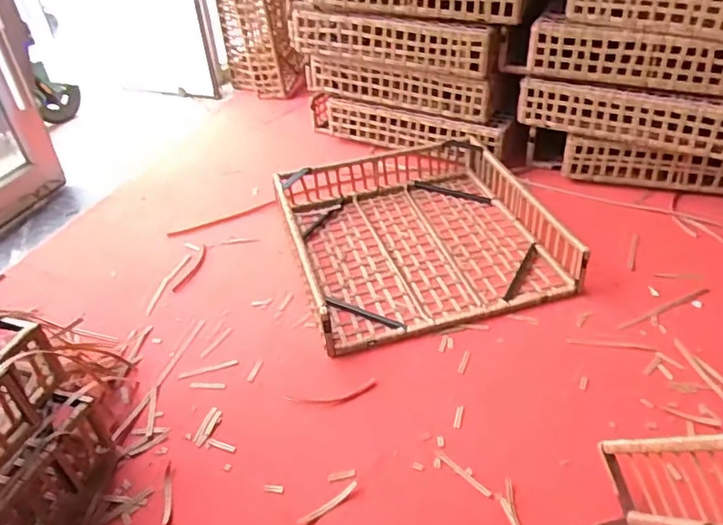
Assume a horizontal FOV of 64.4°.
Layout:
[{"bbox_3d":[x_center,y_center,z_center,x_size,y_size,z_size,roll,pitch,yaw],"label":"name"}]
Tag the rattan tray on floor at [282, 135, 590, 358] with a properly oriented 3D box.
[{"bbox_3d":[0.139,-0.100,1.539,0.636,0.143,0.656,-13,39,-11],"label":"rattan tray on floor"}]

